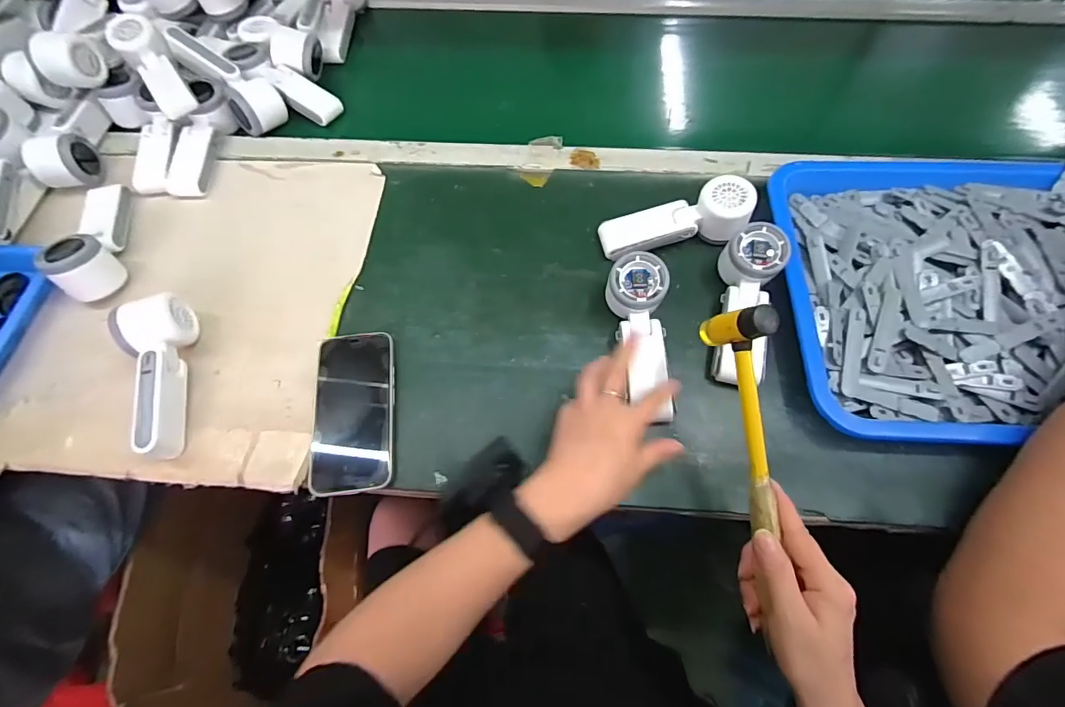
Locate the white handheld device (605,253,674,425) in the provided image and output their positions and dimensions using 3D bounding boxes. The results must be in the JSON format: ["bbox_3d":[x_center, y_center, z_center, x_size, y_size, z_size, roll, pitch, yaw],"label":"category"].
[{"bbox_3d":[0.111,-0.016,0.464,0.055,0.041,0.167,-5,75,0],"label":"white handheld device"}]

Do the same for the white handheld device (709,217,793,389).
[{"bbox_3d":[0.219,-0.048,0.471,0.057,0.060,0.161,9,66,6],"label":"white handheld device"}]

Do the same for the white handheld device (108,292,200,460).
[{"bbox_3d":[-0.373,0.018,0.455,0.050,0.060,0.168,-10,66,-3],"label":"white handheld device"}]

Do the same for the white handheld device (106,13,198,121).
[{"bbox_3d":[-0.484,-0.363,0.593,0.057,0.047,0.165,-32,89,-10],"label":"white handheld device"}]

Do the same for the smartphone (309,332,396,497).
[{"bbox_3d":[-0.175,0.054,0.457,0.076,0.007,0.157,-4,66,-6],"label":"smartphone"}]

